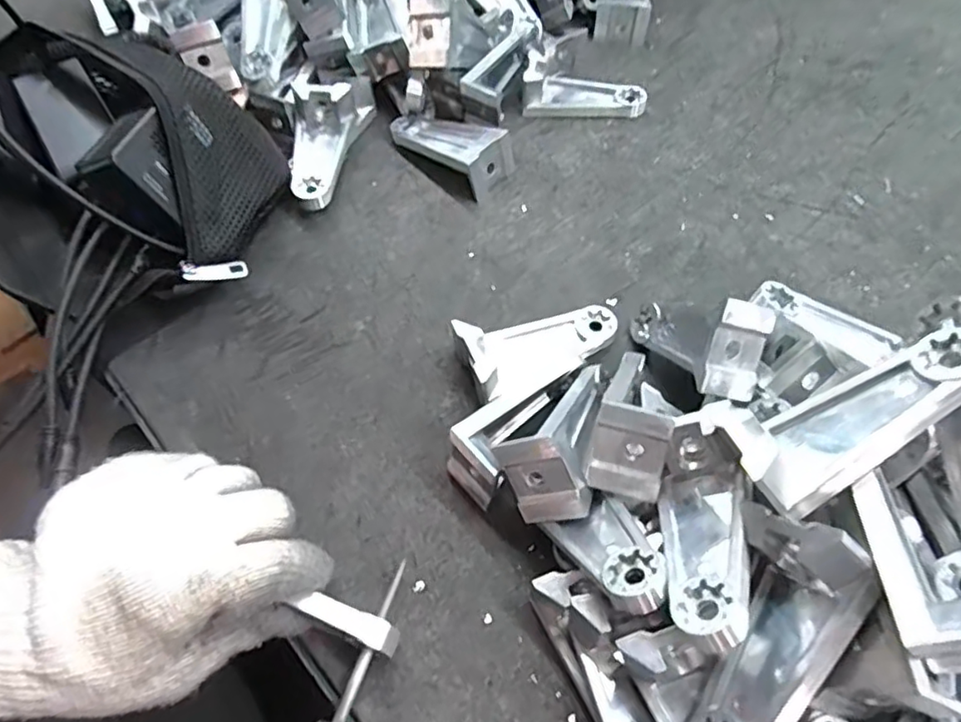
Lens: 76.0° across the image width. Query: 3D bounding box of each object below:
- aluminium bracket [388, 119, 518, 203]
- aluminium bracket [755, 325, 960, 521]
[{"bbox_3d":[-0.023,-0.163,0.452,0.098,0.027,0.048,37,65,22],"label":"aluminium bracket"},{"bbox_3d":[0.149,0.023,0.238,0.093,0.024,0.039,-42,28,10],"label":"aluminium bracket"}]

